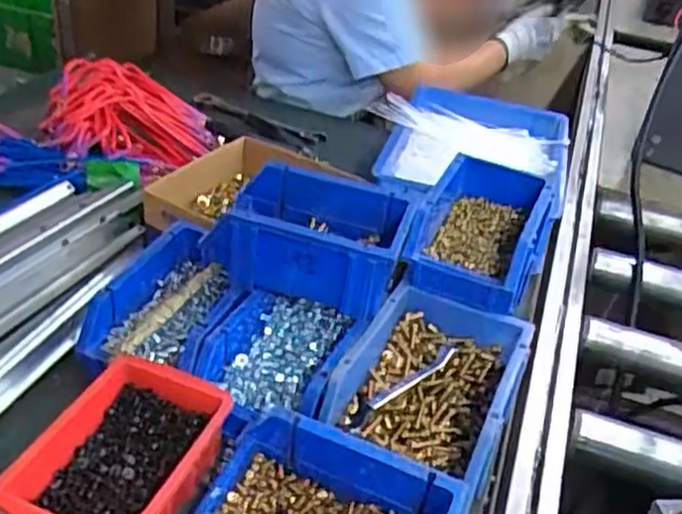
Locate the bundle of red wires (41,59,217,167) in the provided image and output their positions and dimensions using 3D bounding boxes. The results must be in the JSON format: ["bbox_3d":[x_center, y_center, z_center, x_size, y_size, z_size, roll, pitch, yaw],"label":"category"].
[{"bbox_3d":[-0.257,-0.175,0.873,0.200,0.085,0.141,-18,43,-31],"label":"bundle of red wires"}]

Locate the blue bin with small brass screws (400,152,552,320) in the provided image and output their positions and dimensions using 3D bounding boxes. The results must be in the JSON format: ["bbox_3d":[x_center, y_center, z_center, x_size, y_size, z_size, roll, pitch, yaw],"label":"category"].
[{"bbox_3d":[0.131,-0.028,0.655,0.111,0.061,0.172,17,37,14],"label":"blue bin with small brass screws"}]

